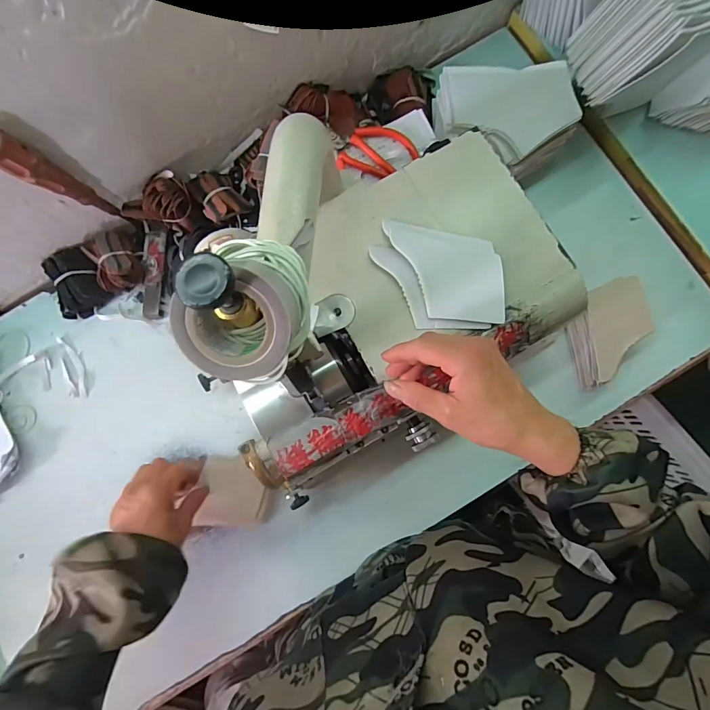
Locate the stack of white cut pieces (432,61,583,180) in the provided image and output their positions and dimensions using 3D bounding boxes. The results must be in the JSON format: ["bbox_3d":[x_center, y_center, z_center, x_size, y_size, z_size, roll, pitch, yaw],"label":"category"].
[{"bbox_3d":[0.187,-0.289,0.508,0.169,0.068,0.126,-1,83,4],"label":"stack of white cut pieces"}]

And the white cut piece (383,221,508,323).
[{"bbox_3d":[0.085,-0.079,0.380,0.114,0.007,0.087,6,82,4],"label":"white cut piece"}]

